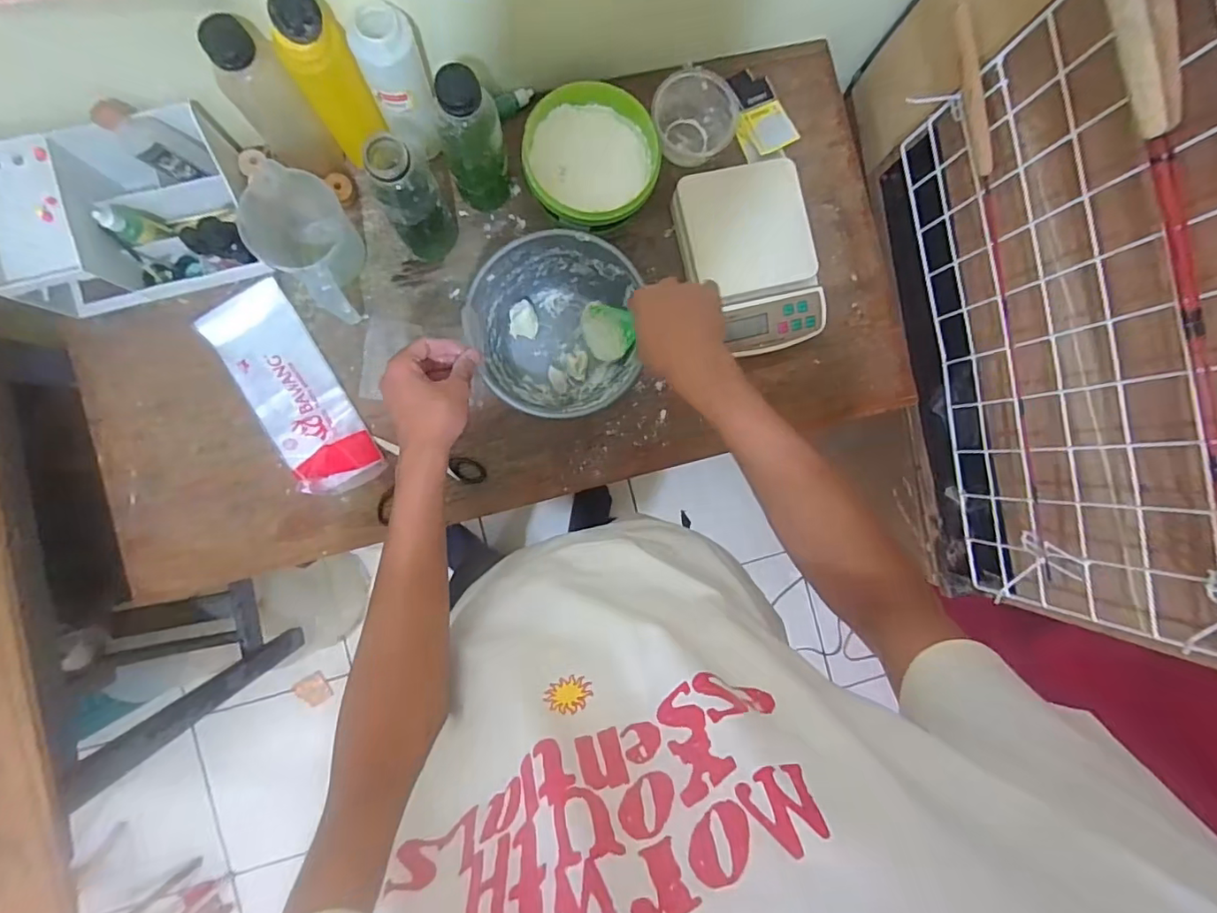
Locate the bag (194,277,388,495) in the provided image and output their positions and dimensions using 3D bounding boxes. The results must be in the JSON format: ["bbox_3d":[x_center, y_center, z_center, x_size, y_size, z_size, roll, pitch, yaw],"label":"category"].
[{"bbox_3d":[-0.376,-0.076,0.646,0.095,0.025,0.261,-32,92,-5],"label":"bag"}]

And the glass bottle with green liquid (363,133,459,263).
[{"bbox_3d":[-0.203,-0.258,0.574,0.064,0.168,0.060,-23,91,-5],"label":"glass bottle with green liquid"}]

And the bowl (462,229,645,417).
[{"bbox_3d":[-0.066,-0.151,0.631,0.171,0.105,0.179,0,89,-5],"label":"bowl"}]

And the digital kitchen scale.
[{"bbox_3d":[0.174,-0.240,0.674,0.156,0.049,0.221,-16,91,-5],"label":"digital kitchen scale"}]

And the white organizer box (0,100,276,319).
[{"bbox_3d":[-0.525,-0.263,0.590,0.233,0.088,0.151,-16,91,-5],"label":"white organizer box"}]

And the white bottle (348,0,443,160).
[{"bbox_3d":[-0.217,-0.385,0.567,0.057,0.159,0.052,0,89,-5],"label":"white bottle"}]

